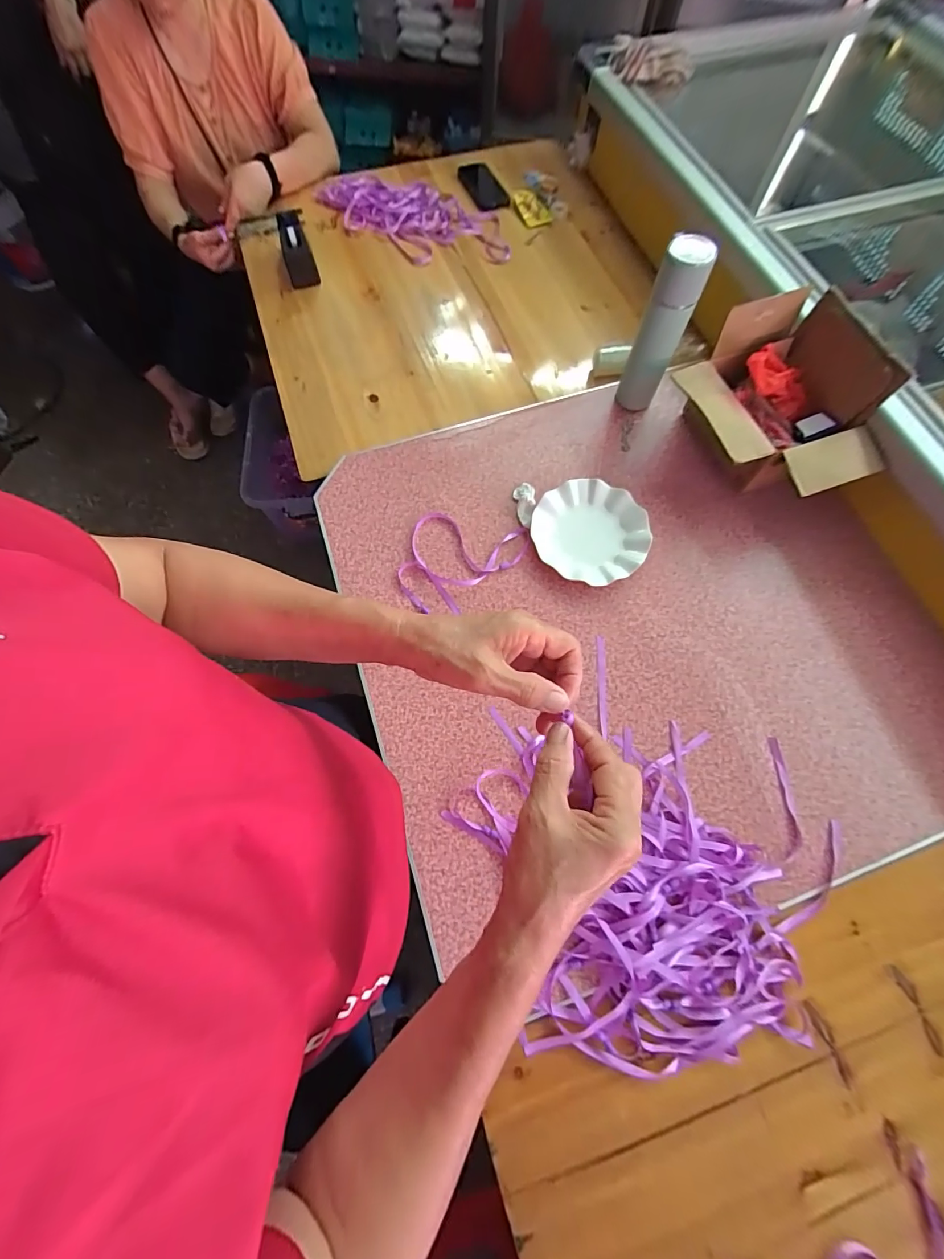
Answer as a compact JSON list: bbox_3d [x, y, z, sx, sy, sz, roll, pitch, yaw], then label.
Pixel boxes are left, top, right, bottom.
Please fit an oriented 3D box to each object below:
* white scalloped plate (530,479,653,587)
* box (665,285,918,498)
[{"bbox_3d":[0.188,-0.155,0.706,0.170,0.025,0.179,0,71,0],"label":"white scalloped plate"},{"bbox_3d":[0.458,-0.323,0.680,0.233,0.181,0.276,-18,72,-6],"label":"box"}]

